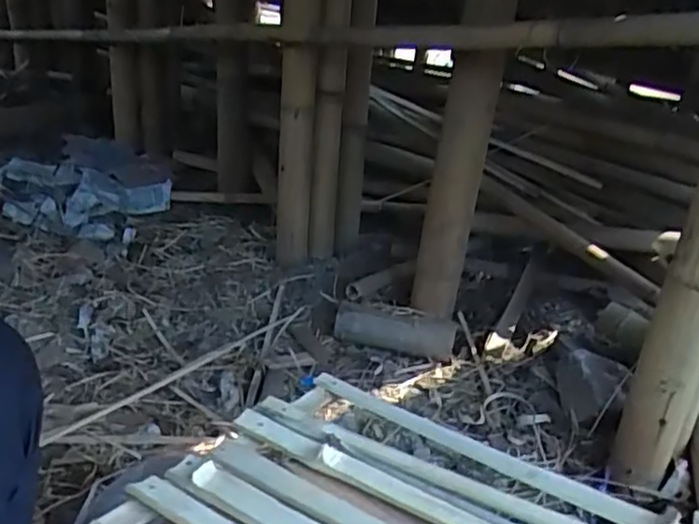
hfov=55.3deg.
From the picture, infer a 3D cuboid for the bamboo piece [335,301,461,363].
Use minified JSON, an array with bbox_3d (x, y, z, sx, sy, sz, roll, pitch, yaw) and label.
[{"bbox_3d":[0.101,0.142,1.458,0.260,0.069,0.085,11,24,8],"label":"bamboo piece"}]

